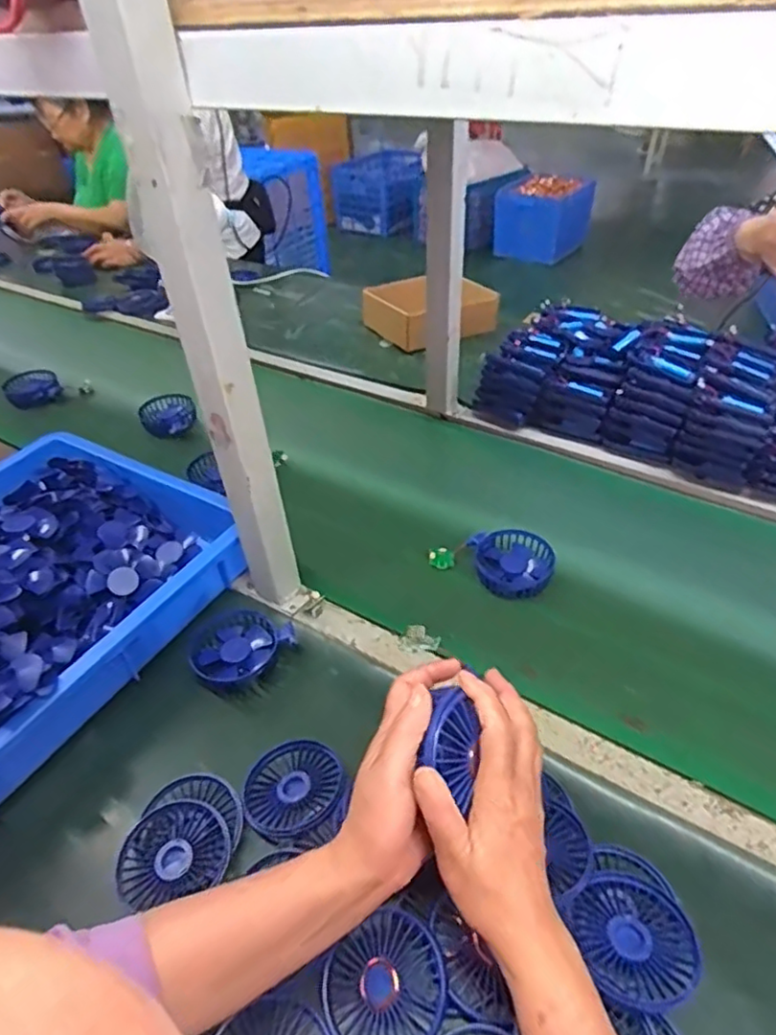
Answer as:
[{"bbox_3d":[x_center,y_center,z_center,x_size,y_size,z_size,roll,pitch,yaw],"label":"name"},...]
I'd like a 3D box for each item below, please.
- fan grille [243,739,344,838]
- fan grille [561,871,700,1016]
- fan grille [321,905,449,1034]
[{"bbox_3d":[-0.084,0.241,0.558,0.085,0.020,0.082,-2,40,2],"label":"fan grille"},{"bbox_3d":[0.173,0.293,0.439,0.080,0.021,0.081,-2,40,2],"label":"fan grille"},{"bbox_3d":[-0.002,0.325,0.431,0.086,0.020,0.083,-10,46,11],"label":"fan grille"}]

